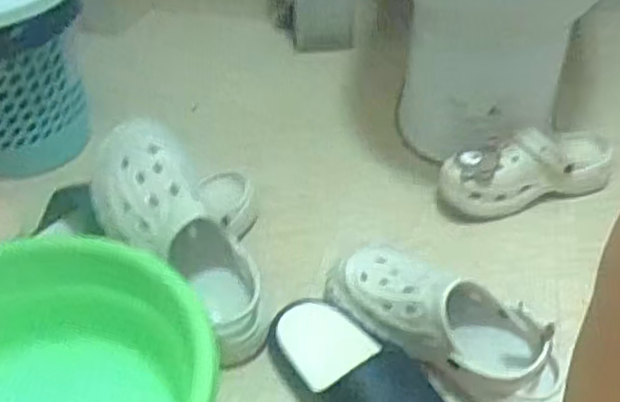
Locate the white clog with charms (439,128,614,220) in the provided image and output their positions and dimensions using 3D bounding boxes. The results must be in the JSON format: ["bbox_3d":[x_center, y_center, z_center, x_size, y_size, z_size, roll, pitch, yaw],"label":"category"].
[{"bbox_3d":[0.306,-0.061,0.947,0.259,0.121,0.102,-12,41,-11],"label":"white clog with charms"}]

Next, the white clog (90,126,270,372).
[{"bbox_3d":[-0.139,0.044,0.763,0.112,0.109,0.294,-37,97,-33],"label":"white clog"}]

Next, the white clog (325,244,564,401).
[{"bbox_3d":[0.154,0.135,0.738,0.281,0.094,0.118,32,51,33],"label":"white clog"}]

